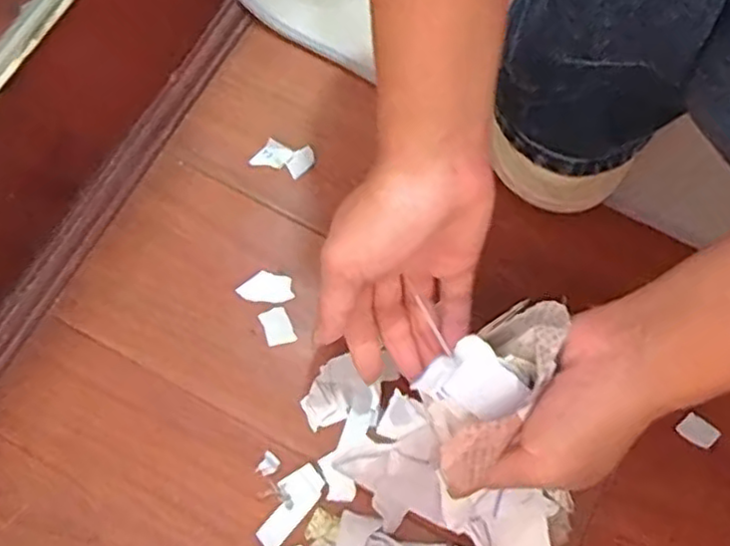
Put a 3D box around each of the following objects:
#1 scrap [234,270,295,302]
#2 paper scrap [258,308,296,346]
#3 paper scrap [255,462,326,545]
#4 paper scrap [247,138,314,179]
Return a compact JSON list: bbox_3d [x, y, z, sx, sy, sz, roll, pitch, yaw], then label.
[{"bbox_3d":[-0.064,0.009,0.446,0.034,0.004,0.020,-1,75,-2],"label":"scrap"},{"bbox_3d":[-0.055,0.034,0.440,0.017,0.004,0.023,-20,77,-7],"label":"paper scrap"},{"bbox_3d":[-0.045,0.137,0.411,0.023,0.004,0.050,41,78,9],"label":"paper scrap"},{"bbox_3d":[-0.054,-0.079,0.470,0.038,0.004,0.024,22,76,4],"label":"paper scrap"}]

